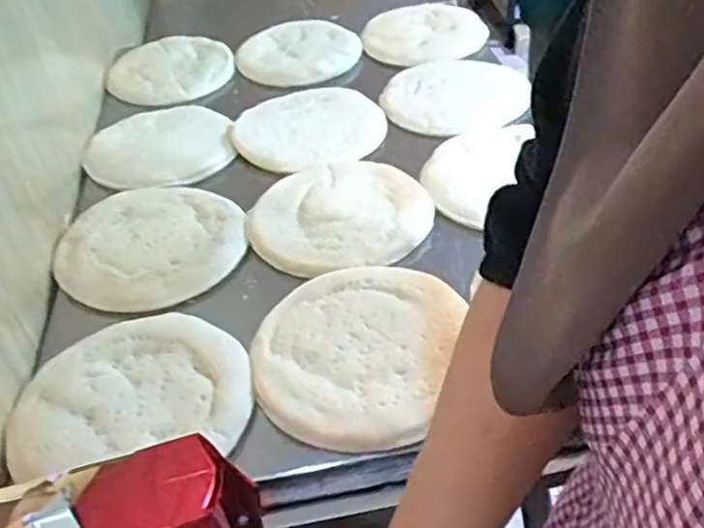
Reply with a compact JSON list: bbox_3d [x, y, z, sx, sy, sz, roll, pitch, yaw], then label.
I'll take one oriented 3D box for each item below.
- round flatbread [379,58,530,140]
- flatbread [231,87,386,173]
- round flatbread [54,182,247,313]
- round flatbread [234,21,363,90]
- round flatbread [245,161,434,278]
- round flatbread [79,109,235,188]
[{"bbox_3d":[0.147,-0.238,0.946,0.203,0.022,0.194,-4,40,3],"label":"round flatbread"},{"bbox_3d":[-0.056,-0.188,0.919,0.194,0.019,0.203,-4,40,3],"label":"flatbread"},{"bbox_3d":[-0.216,-0.028,0.744,0.194,0.022,0.203,-4,40,3],"label":"round flatbread"},{"bbox_3d":[-0.080,-0.352,1.104,0.173,0.026,0.183,-4,40,3],"label":"round flatbread"},{"bbox_3d":[-0.014,-0.062,0.751,0.199,0.013,0.195,-4,40,3],"label":"round flatbread"},{"bbox_3d":[-0.253,-0.165,0.910,0.195,0.023,0.197,-4,40,3],"label":"round flatbread"}]

